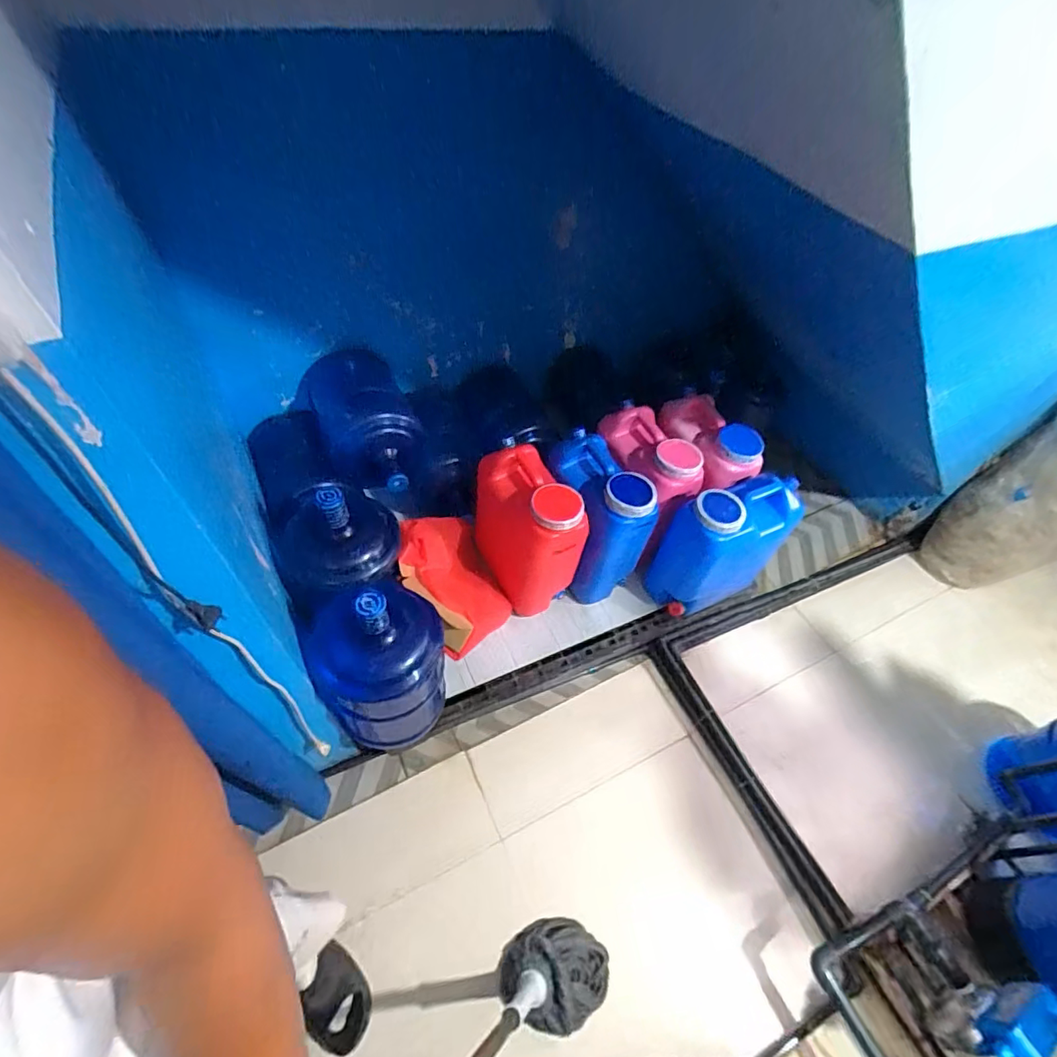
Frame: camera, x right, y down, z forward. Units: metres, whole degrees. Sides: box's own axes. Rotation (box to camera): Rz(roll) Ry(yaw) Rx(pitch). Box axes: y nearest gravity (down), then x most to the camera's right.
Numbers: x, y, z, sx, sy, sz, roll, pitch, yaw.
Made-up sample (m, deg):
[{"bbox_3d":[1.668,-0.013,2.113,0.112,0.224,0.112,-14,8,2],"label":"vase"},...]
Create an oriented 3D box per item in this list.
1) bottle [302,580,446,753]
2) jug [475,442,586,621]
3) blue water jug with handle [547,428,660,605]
[{"bbox_3d":[-0.305,0.264,1.101,0.242,0.438,0.262,3,53,-4],"label":"bottle"},{"bbox_3d":[-0.015,0.018,1.345,0.197,0.377,0.287,-24,59,-22],"label":"jug"},{"bbox_3d":[0.171,-0.023,1.412,0.173,0.400,0.291,-16,57,-17],"label":"blue water jug with handle"}]

